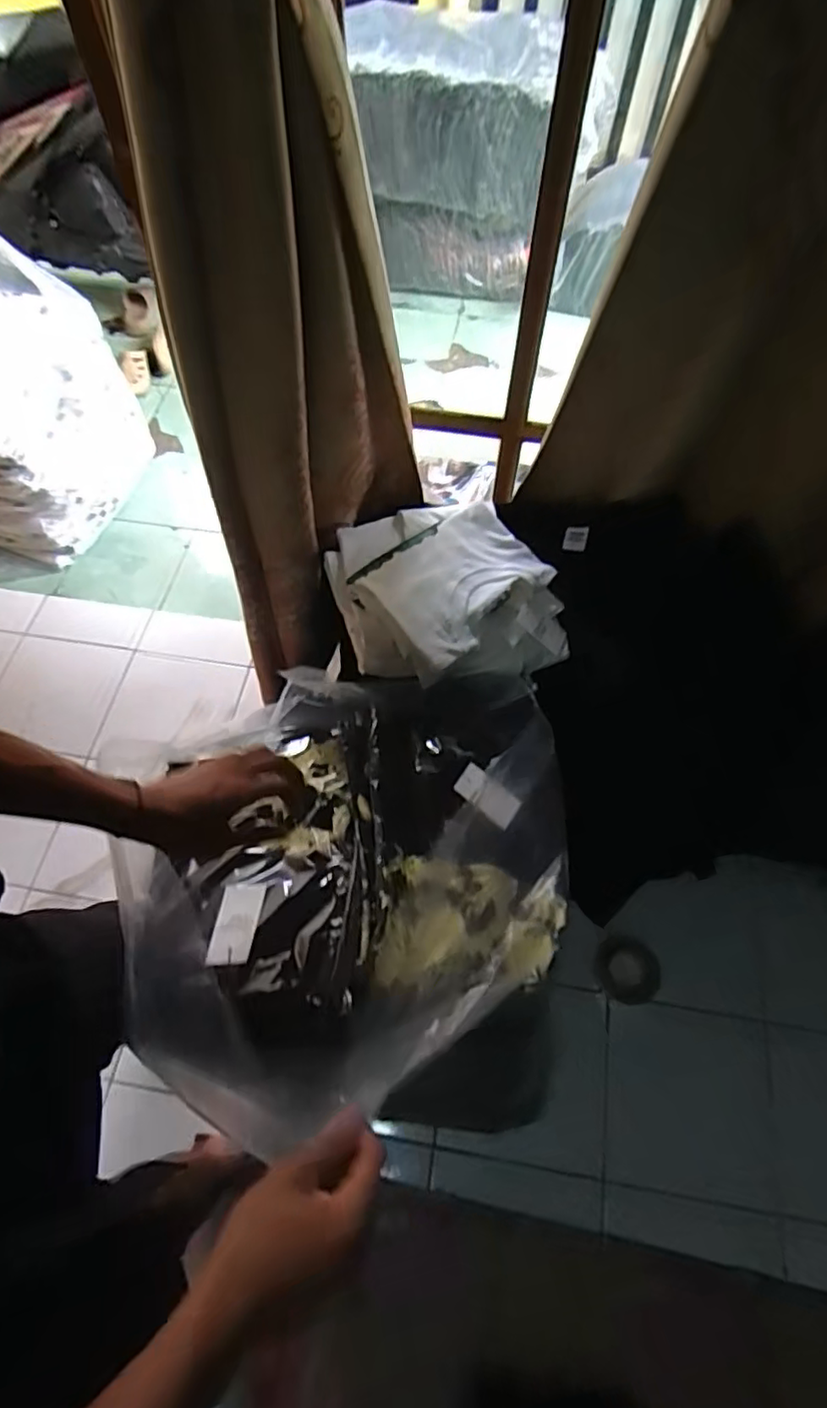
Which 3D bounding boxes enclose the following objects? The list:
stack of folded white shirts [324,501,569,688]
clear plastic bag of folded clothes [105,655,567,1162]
[{"bbox_3d":[0.042,-0.170,0.869,0.296,0.106,0.282,-16,64,-8],"label":"stack of folded white shirts"},{"bbox_3d":[-0.060,0.167,0.680,0.458,0.157,0.455,-1,62,2],"label":"clear plastic bag of folded clothes"}]

